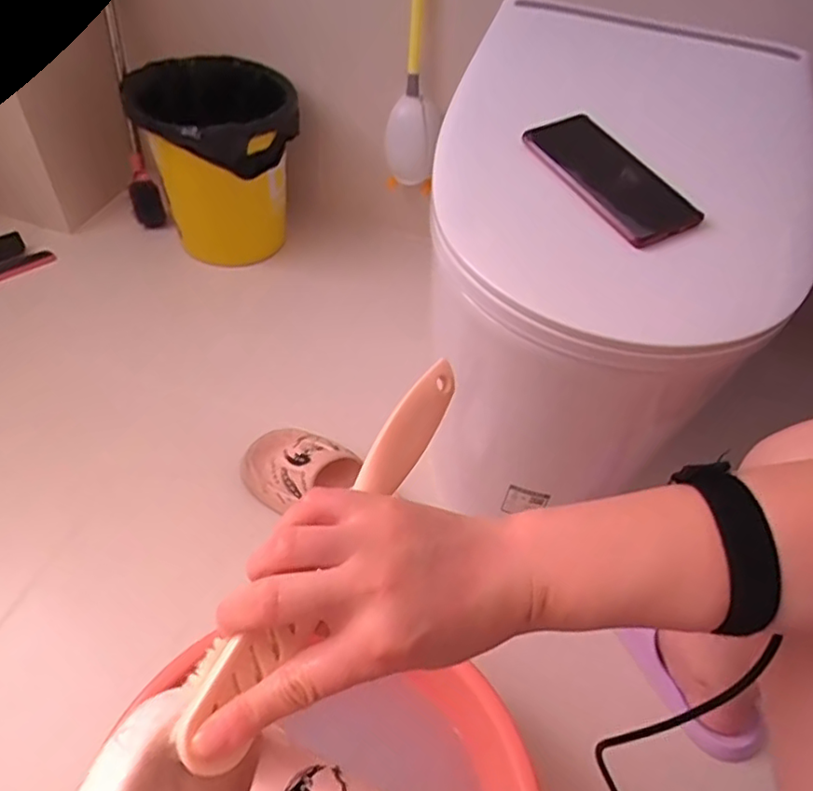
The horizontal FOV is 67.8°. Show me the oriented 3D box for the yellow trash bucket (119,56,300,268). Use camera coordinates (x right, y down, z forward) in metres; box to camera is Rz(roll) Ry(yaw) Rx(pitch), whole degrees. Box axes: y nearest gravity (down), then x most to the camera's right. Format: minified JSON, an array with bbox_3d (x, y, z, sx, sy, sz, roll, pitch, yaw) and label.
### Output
[{"bbox_3d":[-0.324,-0.400,1.084,0.241,0.290,0.298,-17,52,-18],"label":"yellow trash bucket"}]

